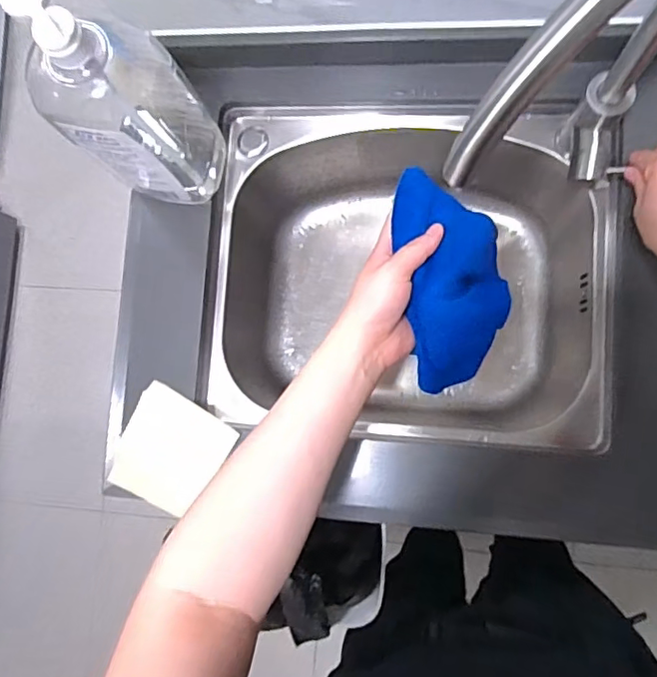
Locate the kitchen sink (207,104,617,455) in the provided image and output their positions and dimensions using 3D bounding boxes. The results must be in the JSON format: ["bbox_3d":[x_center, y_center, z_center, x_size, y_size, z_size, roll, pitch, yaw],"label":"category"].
[{"bbox_3d":[0.103,-0.079,0.739,0.454,0.195,0.404,5,85,9],"label":"kitchen sink"}]

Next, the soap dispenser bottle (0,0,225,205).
[{"bbox_3d":[-0.178,-0.211,0.512,0.063,0.285,0.117,44,92,10],"label":"soap dispenser bottle"}]

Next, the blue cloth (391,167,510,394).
[{"bbox_3d":[0.110,-0.048,0.483,0.084,0.071,0.192,-9,101,7],"label":"blue cloth"}]

